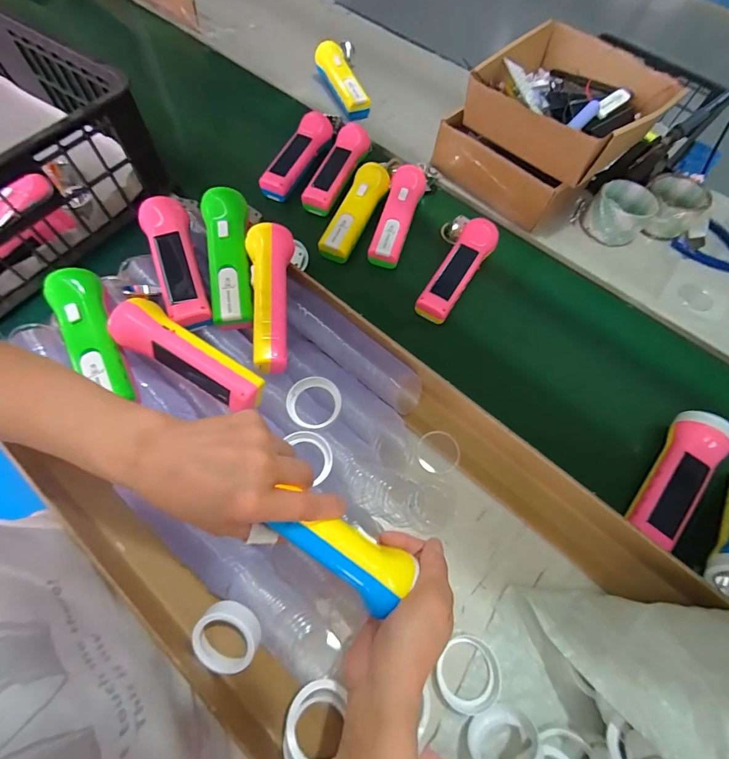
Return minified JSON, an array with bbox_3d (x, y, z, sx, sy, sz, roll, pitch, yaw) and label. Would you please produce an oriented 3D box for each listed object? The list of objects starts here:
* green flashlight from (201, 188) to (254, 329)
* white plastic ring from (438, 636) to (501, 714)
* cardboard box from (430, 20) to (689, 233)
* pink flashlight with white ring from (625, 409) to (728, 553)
[{"bbox_3d":[-0.149,-0.134,0.409,0.046,0.029,0.153,-7,80,-7],"label":"green flashlight"},{"bbox_3d":[0.090,0.252,0.318,0.055,0.010,0.051,1,65,-3],"label":"white plastic ring"},{"bbox_3d":[0.279,-0.377,0.561,0.233,0.135,0.233,-38,73,-18],"label":"cardboard box"},{"bbox_3d":[0.327,0.100,0.391,0.048,0.043,0.159,42,69,15],"label":"pink flashlight with white ring"}]

